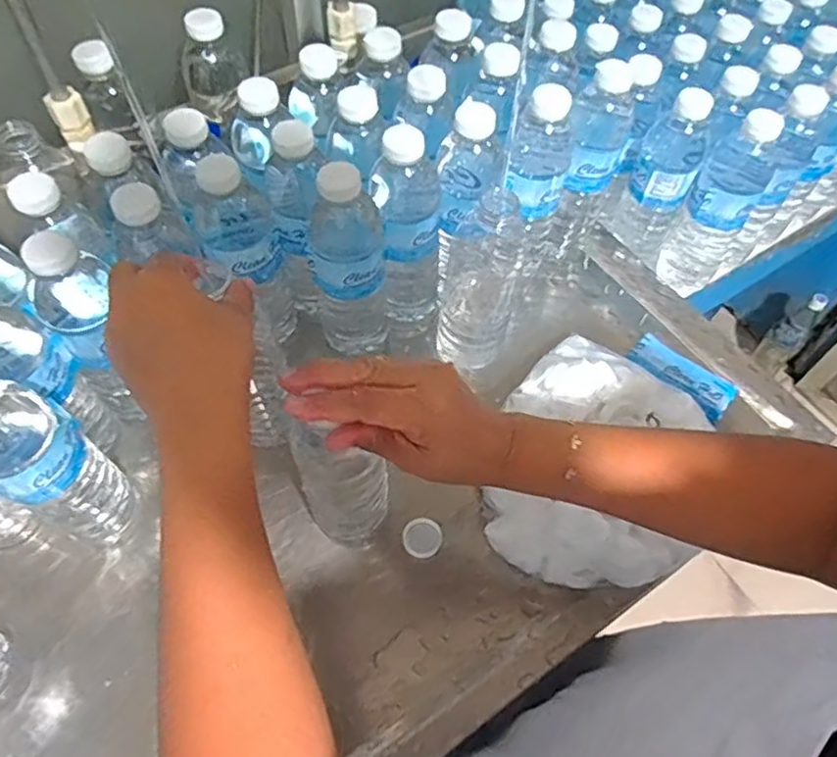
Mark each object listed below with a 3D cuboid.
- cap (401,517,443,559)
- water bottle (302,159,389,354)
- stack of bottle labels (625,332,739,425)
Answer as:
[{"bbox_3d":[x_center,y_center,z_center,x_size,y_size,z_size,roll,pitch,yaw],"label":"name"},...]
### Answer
[{"bbox_3d":[0.003,0.132,0.525,0.031,0.009,0.031,31,63,17],"label":"cap"},{"bbox_3d":[-0.060,-0.092,0.535,0.062,0.198,0.056,-6,59,-5],"label":"water bottle"},{"bbox_3d":[0.252,-0.004,0.606,0.100,0.007,0.049,38,65,20],"label":"stack of bottle labels"}]

